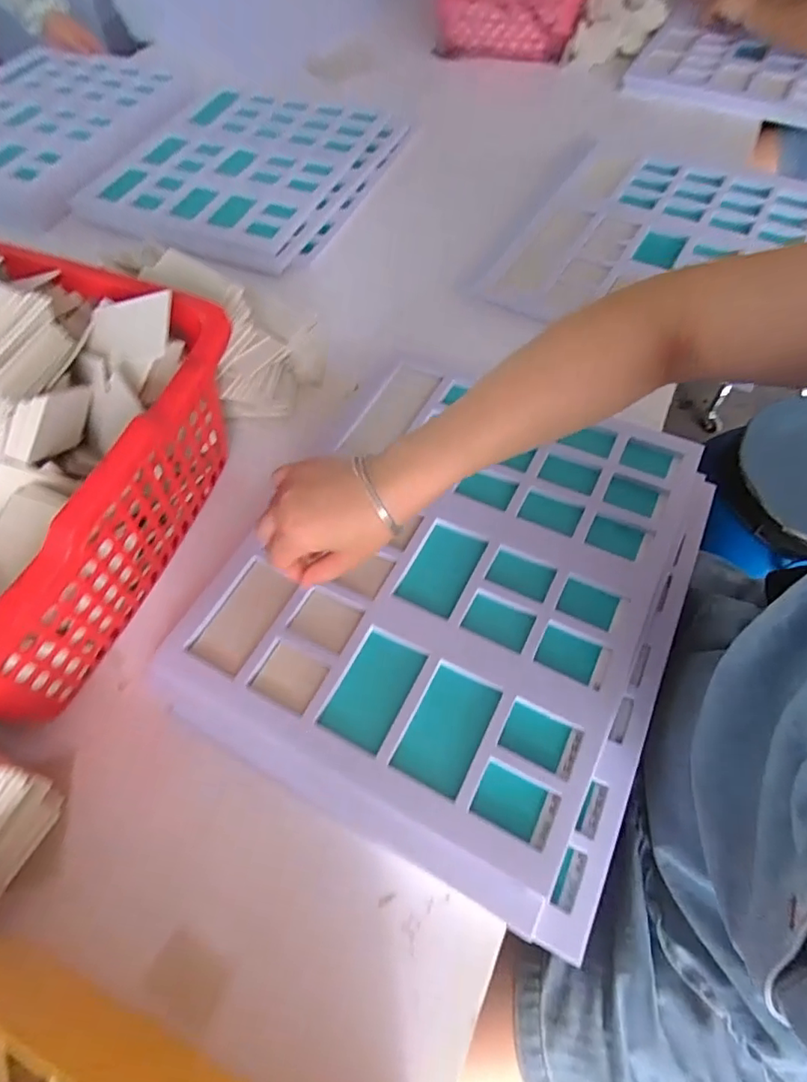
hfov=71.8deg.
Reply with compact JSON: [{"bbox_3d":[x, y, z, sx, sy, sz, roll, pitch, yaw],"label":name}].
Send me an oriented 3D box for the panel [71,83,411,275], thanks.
[{"bbox_3d":[-0.255,-0.601,0.884,0.405,0.043,0.434,20,62,13],"label":"panel"}]

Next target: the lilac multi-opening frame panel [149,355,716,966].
[{"bbox_3d":[0.043,0.030,0.501,0.386,0.035,0.434,23,63,13],"label":"lilac multi-opening frame panel"}]

